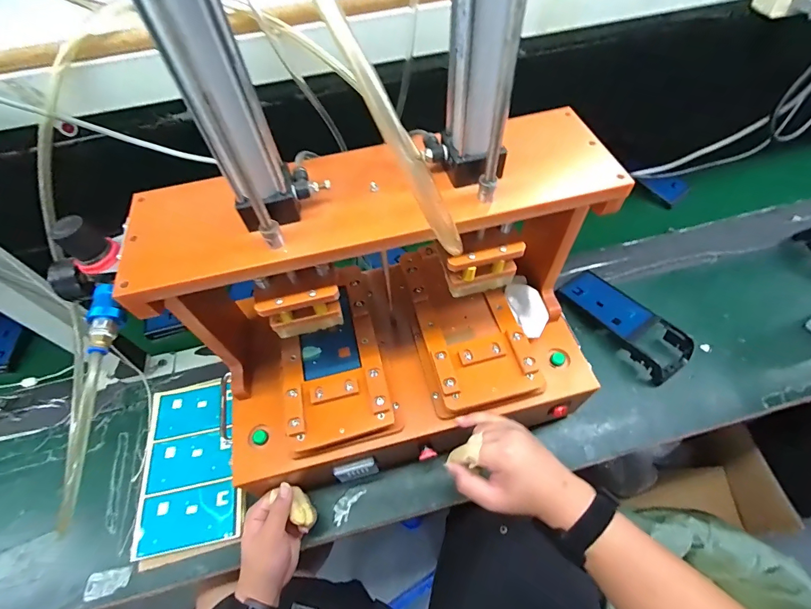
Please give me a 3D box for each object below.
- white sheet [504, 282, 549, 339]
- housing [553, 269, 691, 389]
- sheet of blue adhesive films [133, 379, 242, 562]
[{"bbox_3d":[0.165,0.004,0.514,0.040,0.022,0.075,-17,57,-7],"label":"white sheet"},{"bbox_3d":[0.360,0.027,0.644,0.087,0.042,0.213,-30,59,-15],"label":"housing"},{"bbox_3d":[-0.308,0.223,0.566,0.141,0.010,0.235,-11,57,-5],"label":"sheet of blue adhesive films"}]

